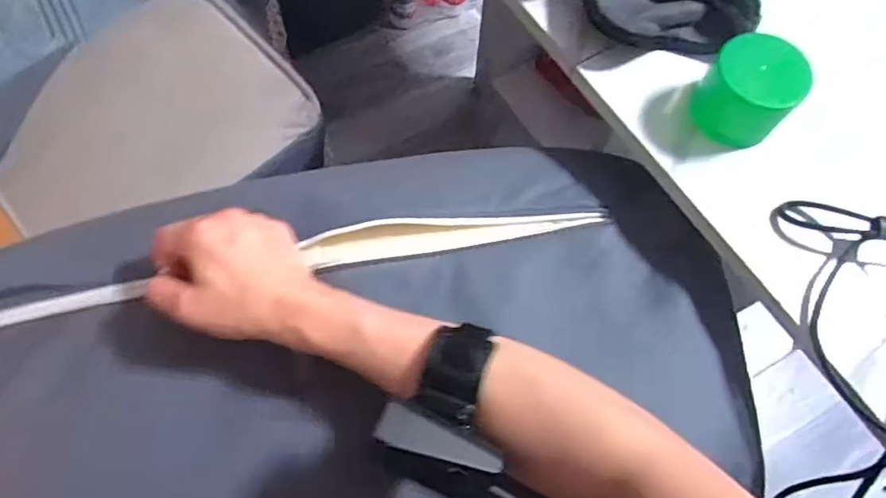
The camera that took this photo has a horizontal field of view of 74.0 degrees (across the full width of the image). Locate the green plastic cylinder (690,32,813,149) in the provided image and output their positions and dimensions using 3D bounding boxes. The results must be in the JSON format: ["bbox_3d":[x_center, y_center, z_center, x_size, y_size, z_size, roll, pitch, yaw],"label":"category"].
[{"bbox_3d":[0.207,-0.105,0.403,0.058,0.059,0.050,41,72,13],"label":"green plastic cylinder"}]

